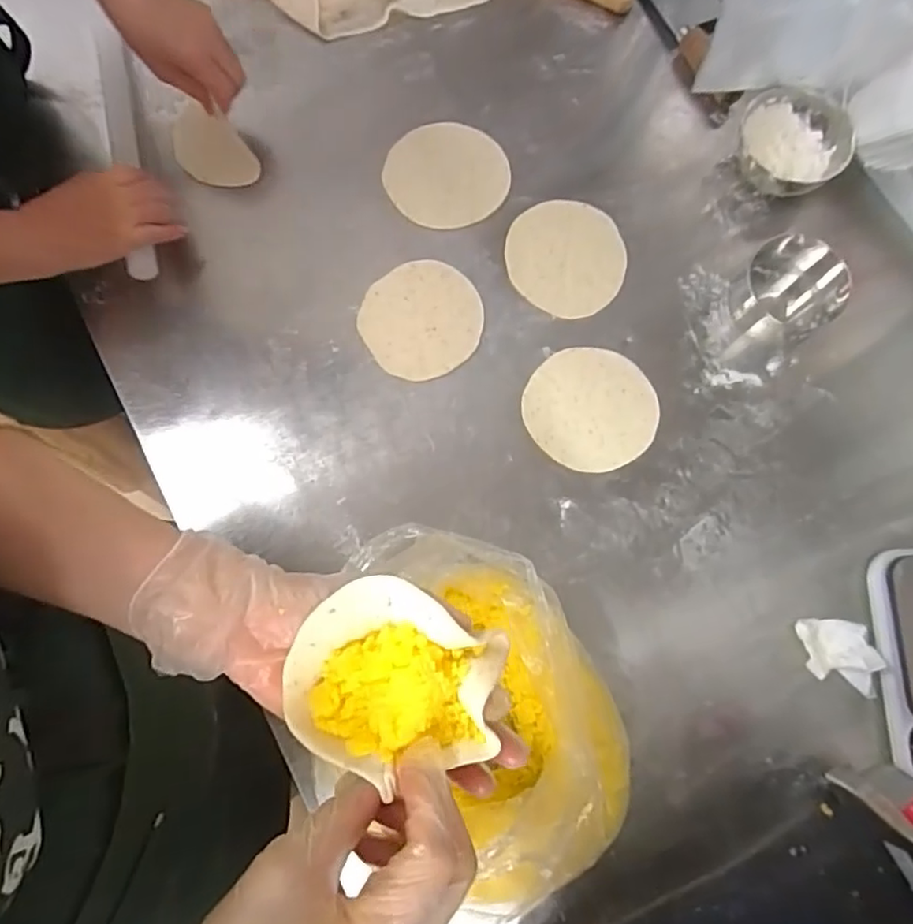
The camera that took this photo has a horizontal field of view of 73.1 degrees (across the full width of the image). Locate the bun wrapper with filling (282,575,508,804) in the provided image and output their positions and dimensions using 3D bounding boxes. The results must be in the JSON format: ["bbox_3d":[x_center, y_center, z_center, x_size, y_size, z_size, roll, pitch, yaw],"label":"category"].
[{"bbox_3d":[-0.031,0.104,0.296,0.096,0.027,0.083,24,80,5],"label":"bun wrapper with filling"}]

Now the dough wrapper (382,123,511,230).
[{"bbox_3d":[-0.011,-0.304,0.649,0.127,0.011,0.120,-7,76,3],"label":"dough wrapper"}]

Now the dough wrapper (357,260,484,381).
[{"bbox_3d":[-0.033,-0.143,0.614,0.120,0.006,0.113,0,77,-1],"label":"dough wrapper"}]

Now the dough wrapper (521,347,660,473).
[{"bbox_3d":[0.129,-0.053,0.595,0.124,0.007,0.120,7,76,4],"label":"dough wrapper"}]

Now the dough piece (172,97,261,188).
[{"bbox_3d":[-0.258,-0.327,0.646,0.109,0.016,0.062,30,106,8],"label":"dough piece"}]

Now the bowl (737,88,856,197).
[{"bbox_3d":[0.341,-0.320,0.628,0.103,0.051,0.097,14,77,2],"label":"bowl"}]

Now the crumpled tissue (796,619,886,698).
[{"bbox_3d":[0.333,0.166,0.536,0.068,0.021,0.053,17,77,3],"label":"crumpled tissue"}]

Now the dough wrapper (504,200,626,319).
[{"bbox_3d":[0.110,-0.208,0.628,0.115,0.009,0.122,-10,84,1],"label":"dough wrapper"}]

